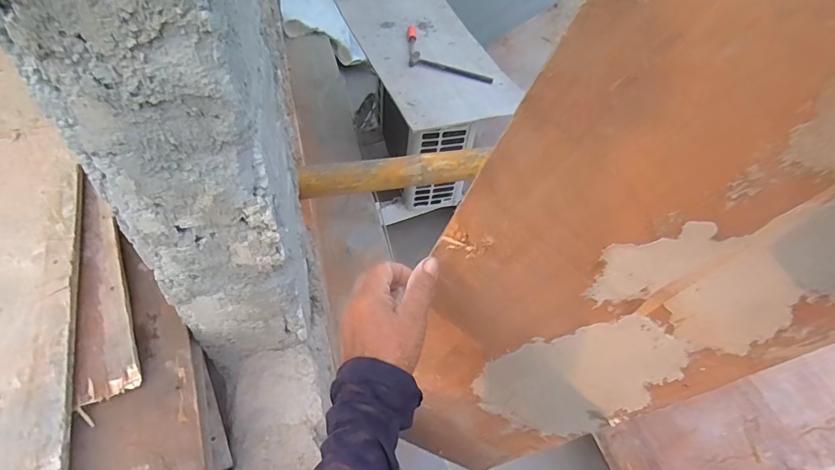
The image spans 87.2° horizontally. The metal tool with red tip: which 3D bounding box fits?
[{"bbox_3d":[0.059,-0.653,1.633,0.175,0.028,0.460,-30,60,-26],"label":"metal tool with red tip"}]

